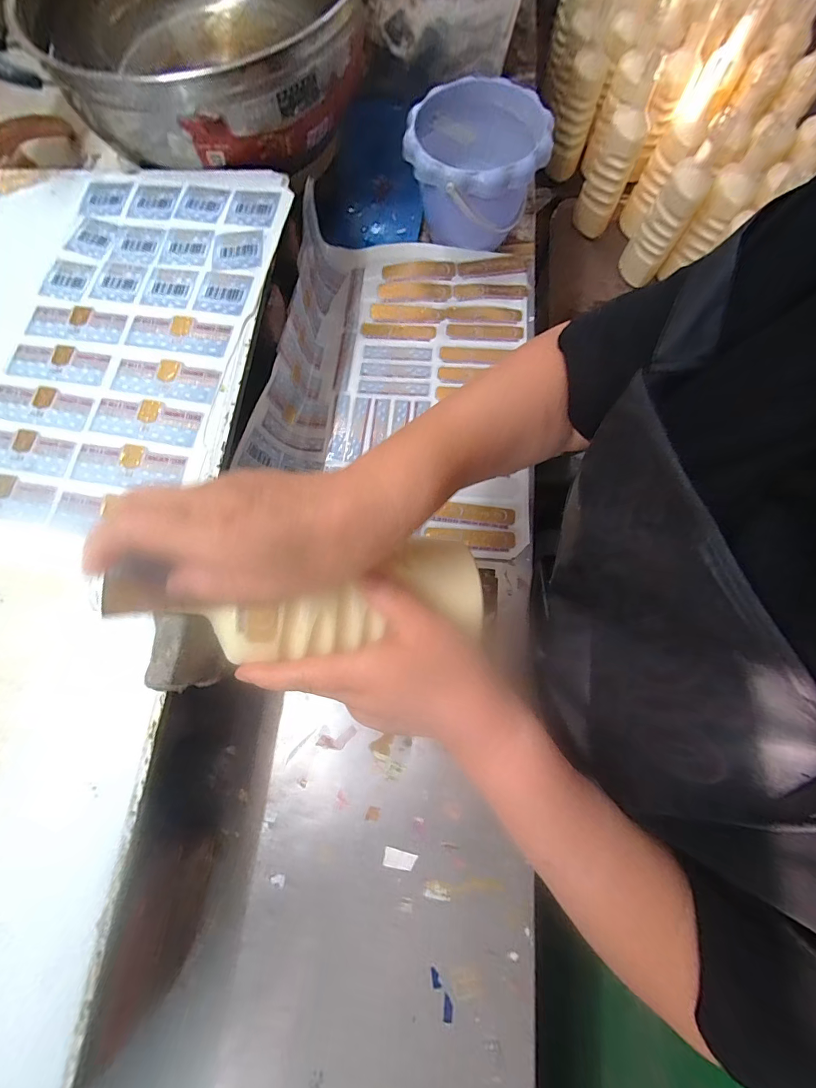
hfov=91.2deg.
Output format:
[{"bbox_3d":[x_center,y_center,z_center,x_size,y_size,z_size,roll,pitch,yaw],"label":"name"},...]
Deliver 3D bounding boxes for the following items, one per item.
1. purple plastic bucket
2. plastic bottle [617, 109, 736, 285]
[{"bbox_3d":[0.076,-0.438,0.484,0.148,0.113,0.148,0,75,-1],"label":"purple plastic bucket"},{"bbox_3d":[0.496,-0.628,0.754,0.082,0.243,0.086,27,76,7],"label":"plastic bottle"}]

